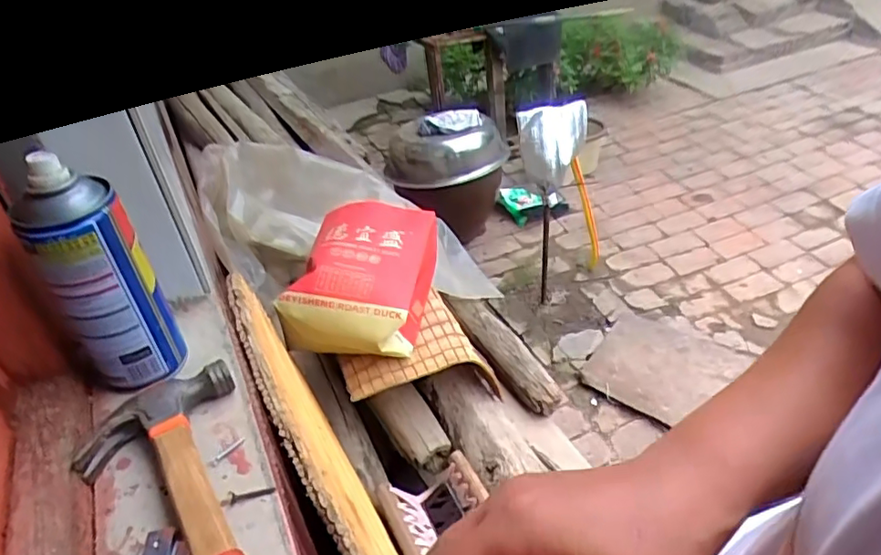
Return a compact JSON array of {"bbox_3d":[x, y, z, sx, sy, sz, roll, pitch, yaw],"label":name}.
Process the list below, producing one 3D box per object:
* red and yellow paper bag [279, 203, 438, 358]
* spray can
[{"bbox_3d":[-0.159,-0.006,1.213,0.270,0.157,0.337,4,41,11],"label":"red and yellow paper bag"},{"bbox_3d":[-0.247,0.001,0.420,0.069,0.186,0.051,-34,48,-30],"label":"spray can"}]

